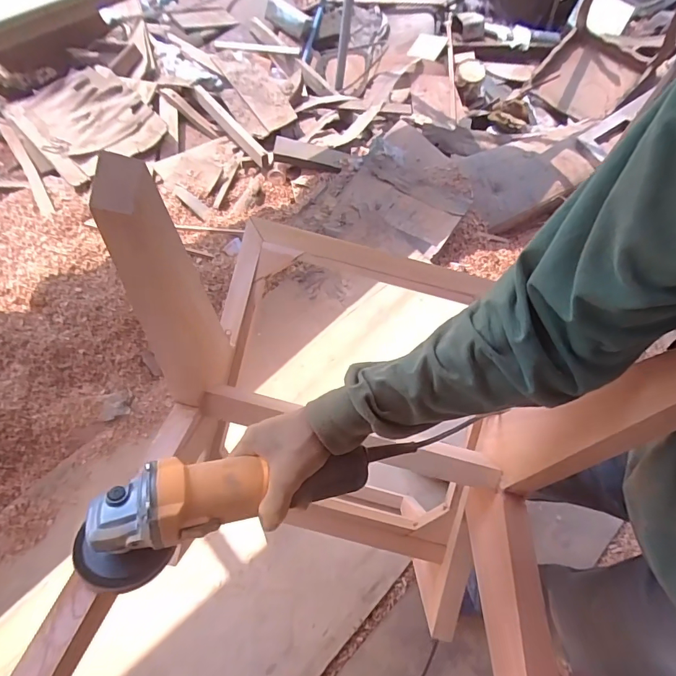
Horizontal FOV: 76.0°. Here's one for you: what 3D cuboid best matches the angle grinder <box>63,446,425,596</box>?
[{"bbox_3d":[-0.084,0.150,0.419,0.328,0.075,0.084,-12,63,-13],"label":"angle grinder"}]

